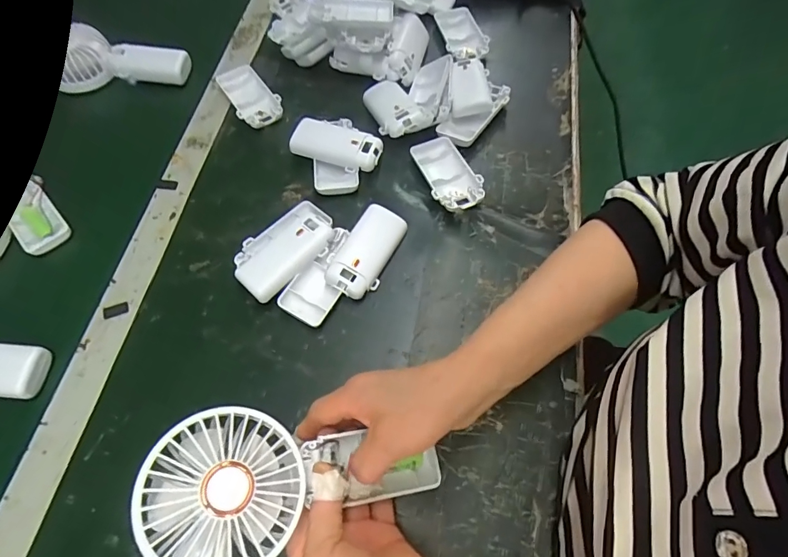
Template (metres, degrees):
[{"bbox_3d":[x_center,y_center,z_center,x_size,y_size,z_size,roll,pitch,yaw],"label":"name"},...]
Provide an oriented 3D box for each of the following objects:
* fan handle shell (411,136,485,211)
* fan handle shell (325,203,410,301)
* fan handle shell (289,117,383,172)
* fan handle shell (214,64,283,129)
[{"bbox_3d":[0.053,-0.107,0.449,0.046,0.019,0.095,-23,65,-8],"label":"fan handle shell"},{"bbox_3d":[-0.025,-0.027,0.410,0.045,0.026,0.091,21,67,12],"label":"fan handle shell"},{"bbox_3d":[-0.058,-0.142,0.466,0.092,0.021,0.045,17,66,10],"label":"fan handle shell"},{"bbox_3d":[-0.170,-0.218,0.531,0.051,0.014,0.101,-29,66,-11],"label":"fan handle shell"}]

